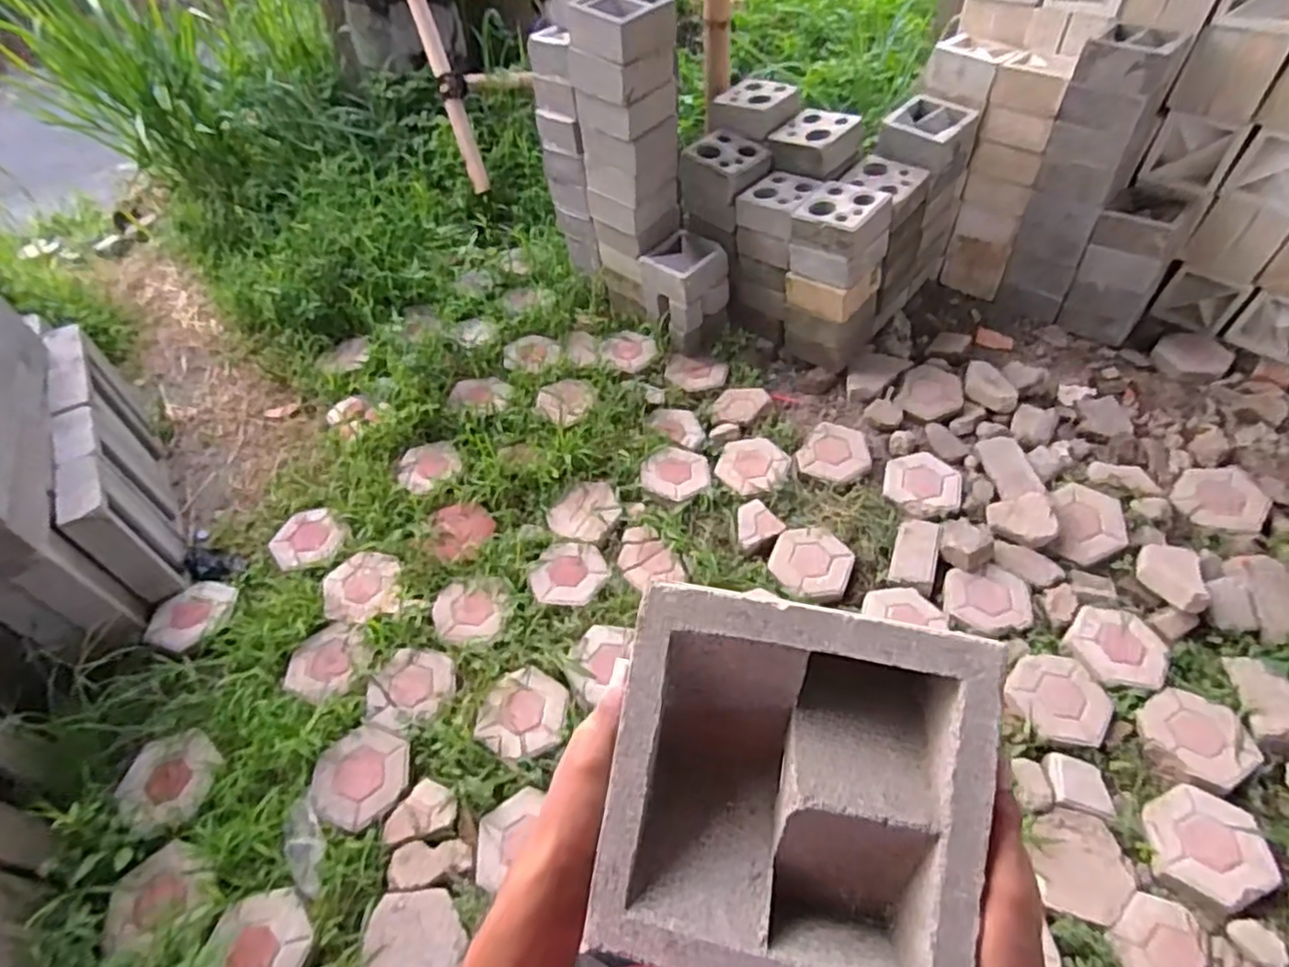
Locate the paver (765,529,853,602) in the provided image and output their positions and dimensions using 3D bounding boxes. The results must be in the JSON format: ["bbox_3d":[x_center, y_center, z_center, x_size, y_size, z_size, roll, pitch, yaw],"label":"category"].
[{"bbox_3d":[0.432,0.201,1.753,0.201,0.034,0.206,17,58,16],"label":"paver"}]

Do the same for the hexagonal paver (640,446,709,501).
[{"bbox_3d":[0.095,-0.027,1.970,0.187,0.037,0.207,37,66,26],"label":"hexagonal paver"}]

